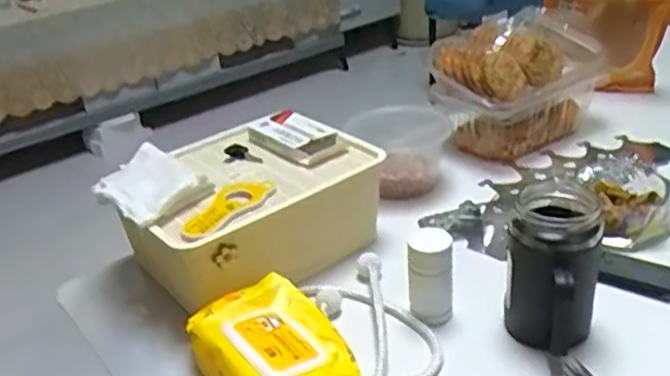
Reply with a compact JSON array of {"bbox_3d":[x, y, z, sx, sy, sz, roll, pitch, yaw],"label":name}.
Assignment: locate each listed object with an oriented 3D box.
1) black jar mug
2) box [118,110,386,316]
[{"bbox_3d":[0.189,0.072,0.577,0.072,0.145,0.090,7,32,20],"label":"black jar mug"},{"bbox_3d":[-0.096,0.016,0.751,0.244,0.114,0.197,-25,35,-31],"label":"box"}]

